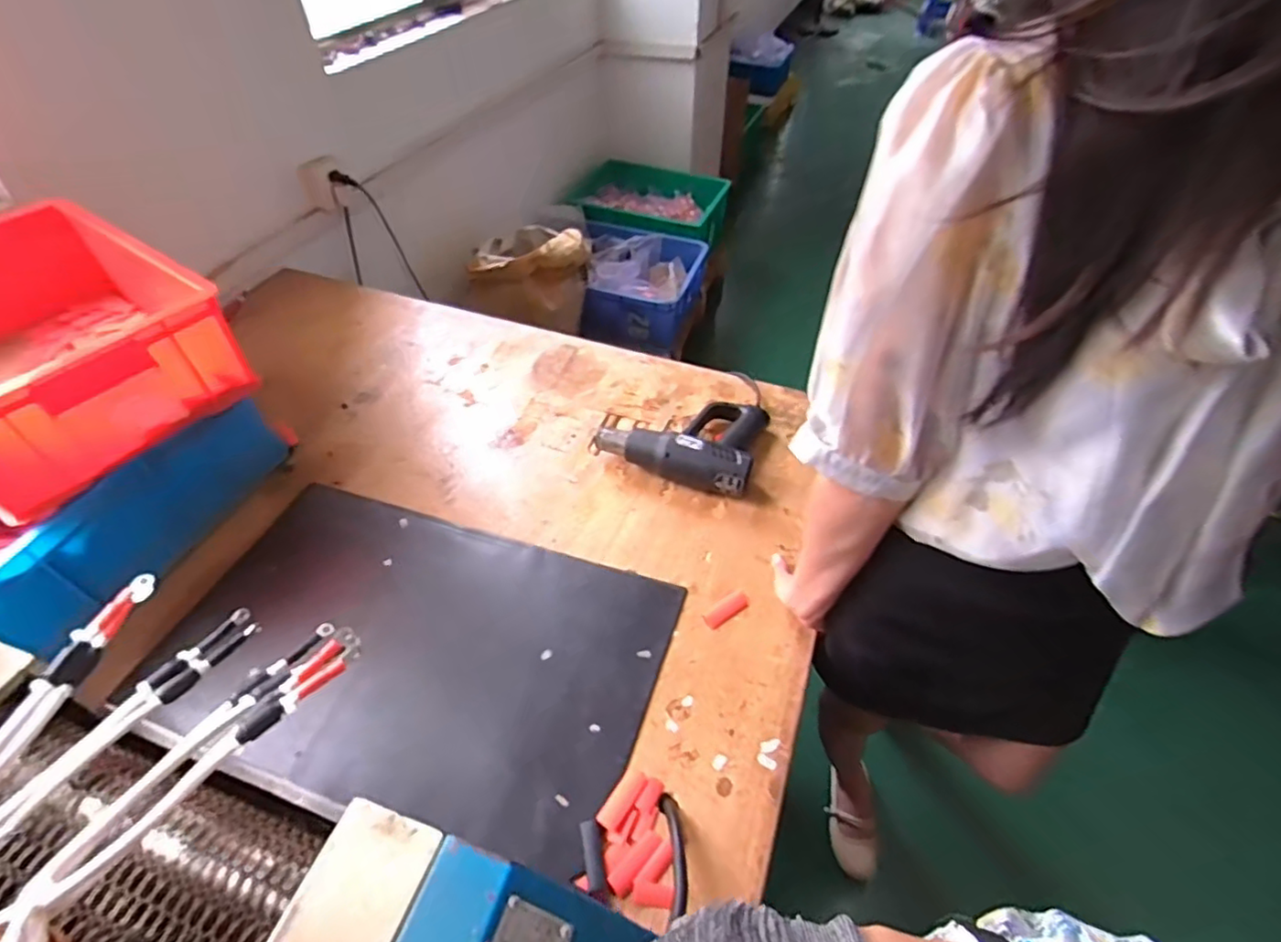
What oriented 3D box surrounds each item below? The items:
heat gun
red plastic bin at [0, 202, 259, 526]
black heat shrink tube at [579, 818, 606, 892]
[{"bbox_3d":[0.060,-0.055,0.932,0.235,0.073,0.164,14,49,13],"label":"heat gun"},{"bbox_3d":[-0.748,-0.165,0.770,0.421,0.149,0.303,28,53,23],"label":"red plastic bin"},{"bbox_3d":[-0.046,0.372,0.597,0.018,0.006,0.061,-10,48,-9],"label":"black heat shrink tube"}]

